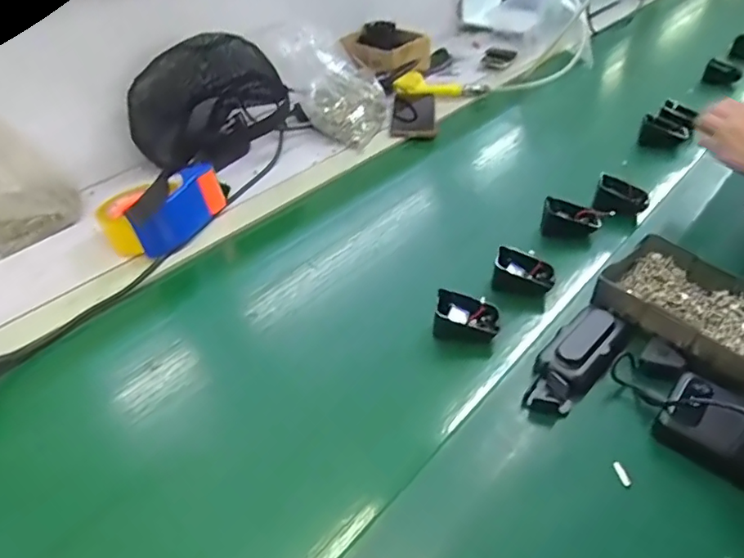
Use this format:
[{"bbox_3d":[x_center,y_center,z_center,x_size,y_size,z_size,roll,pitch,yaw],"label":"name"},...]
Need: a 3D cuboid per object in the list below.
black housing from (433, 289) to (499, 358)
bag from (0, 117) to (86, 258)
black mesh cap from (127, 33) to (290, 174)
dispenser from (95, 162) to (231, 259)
[{"bbox_3d":[0.096,0.044,0.551,0.065,0.038,0.050,7,40,12],"label":"black housing"},{"bbox_3d":[-0.463,-0.125,0.693,0.066,0.160,0.151,30,49,34],"label":"bag"},{"bbox_3d":[-0.270,-0.291,0.866,0.235,0.167,0.164,-19,42,-19],"label":"black mesh cap"},{"bbox_3d":[-0.276,-0.103,0.717,0.111,0.070,0.166,19,44,25],"label":"dispenser"}]

